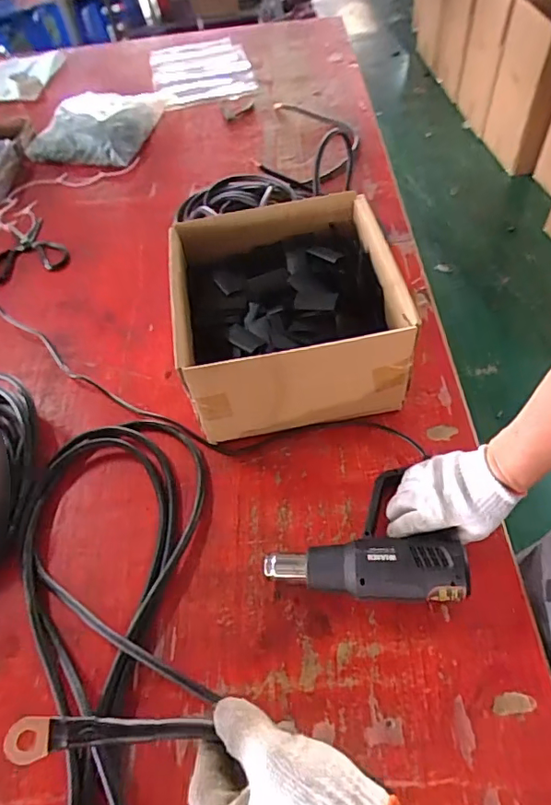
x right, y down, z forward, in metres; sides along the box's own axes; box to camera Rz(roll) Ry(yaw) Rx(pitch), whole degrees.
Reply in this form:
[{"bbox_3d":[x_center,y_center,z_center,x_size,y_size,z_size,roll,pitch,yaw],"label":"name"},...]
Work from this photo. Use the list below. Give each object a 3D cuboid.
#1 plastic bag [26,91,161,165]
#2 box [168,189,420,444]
[{"bbox_3d":[-0.442,-0.683,1.275,0.268,0.090,0.252,8,56,9],"label":"plastic bag"},{"bbox_3d":[0.016,-0.136,0.804,0.313,0.181,0.329,-11,54,-2],"label":"box"}]

